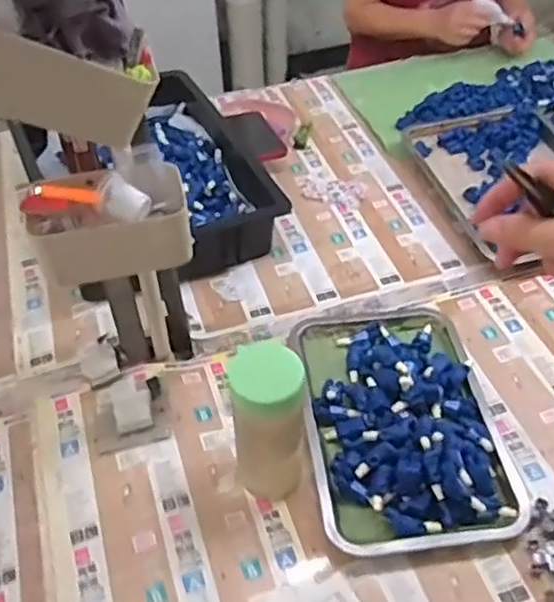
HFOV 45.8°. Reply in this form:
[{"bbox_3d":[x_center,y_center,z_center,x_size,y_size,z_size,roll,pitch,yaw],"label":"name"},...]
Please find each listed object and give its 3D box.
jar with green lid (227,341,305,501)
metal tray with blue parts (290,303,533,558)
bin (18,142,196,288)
[{"bbox_3d":[-0.008,0.121,0.641,0.065,0.196,0.054,1,48,4],"label":"jar with green lid"},{"bbox_3d":[0.138,0.117,0.748,0.210,0.040,0.323,-7,48,-3],"label":"metal tray with blue parts"},{"bbox_3d":[-0.154,-0.076,0.600,0.144,0.075,0.092,-13,48,-10],"label":"bin"}]

